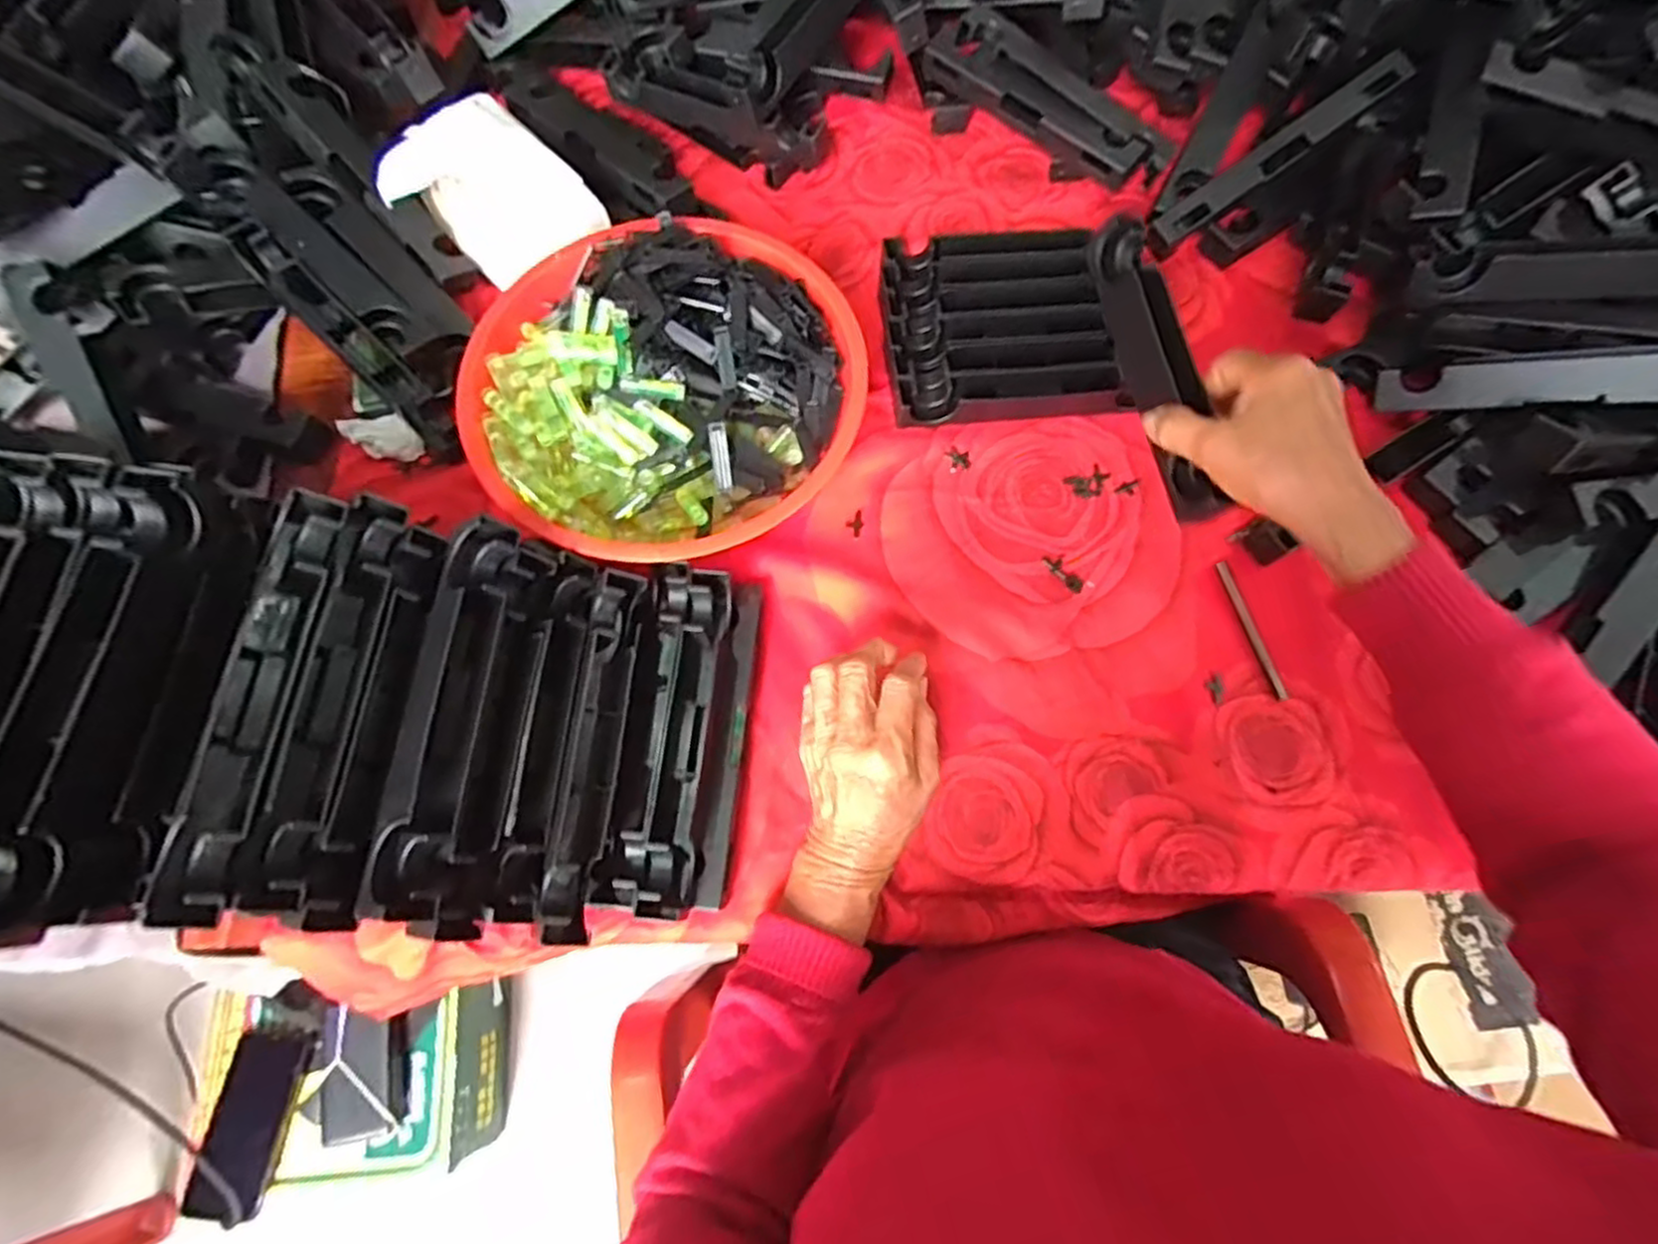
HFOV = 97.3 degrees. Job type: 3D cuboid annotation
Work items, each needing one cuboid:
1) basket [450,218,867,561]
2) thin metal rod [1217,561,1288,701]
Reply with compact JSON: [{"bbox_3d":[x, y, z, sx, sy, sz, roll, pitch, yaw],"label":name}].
[{"bbox_3d":[-0.106,-0.150,0.483,0.241,0.073,0.238,-1,71,2],"label":"basket"},{"bbox_3d":[0.277,0.005,0.478,0.008,0.005,0.096,-17,74,-4],"label":"thin metal rod"}]

